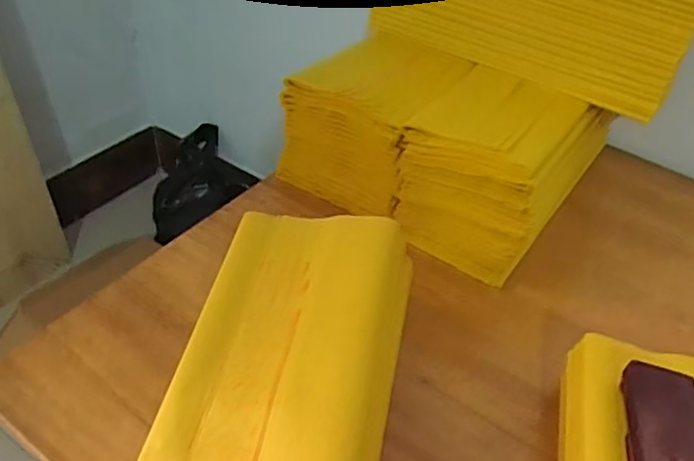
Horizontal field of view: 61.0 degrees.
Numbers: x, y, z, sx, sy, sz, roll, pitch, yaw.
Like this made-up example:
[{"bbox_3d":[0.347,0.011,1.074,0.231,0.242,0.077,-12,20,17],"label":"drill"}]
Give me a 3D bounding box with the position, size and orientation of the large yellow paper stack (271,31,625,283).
[{"bbox_3d":[0.089,-0.093,0.605,0.258,0.123,0.173,27,46,21],"label":"large yellow paper stack"}]

